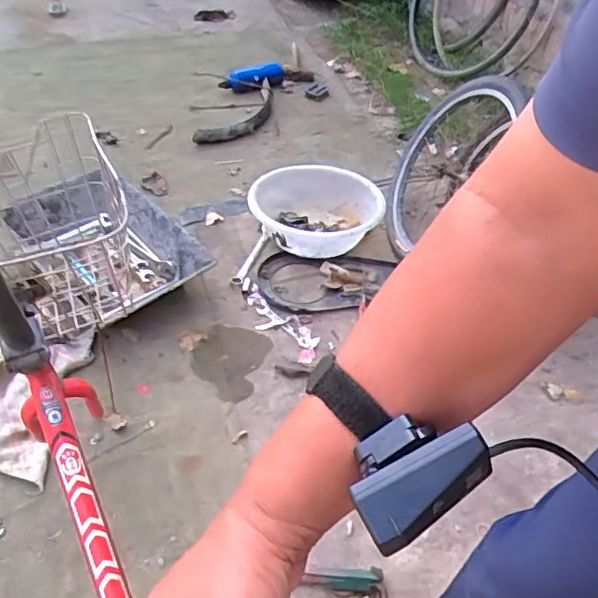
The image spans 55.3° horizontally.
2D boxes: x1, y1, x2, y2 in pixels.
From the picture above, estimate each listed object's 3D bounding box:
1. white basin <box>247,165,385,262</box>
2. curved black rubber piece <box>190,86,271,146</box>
[{"bbox_3d":[0.040,-0.225,1.479,0.316,0.121,0.303,1,47,-2],"label":"white basin"},{"bbox_3d":[-0.184,-0.567,1.849,0.107,0.049,0.371,31,53,24],"label":"curved black rubber piece"}]

